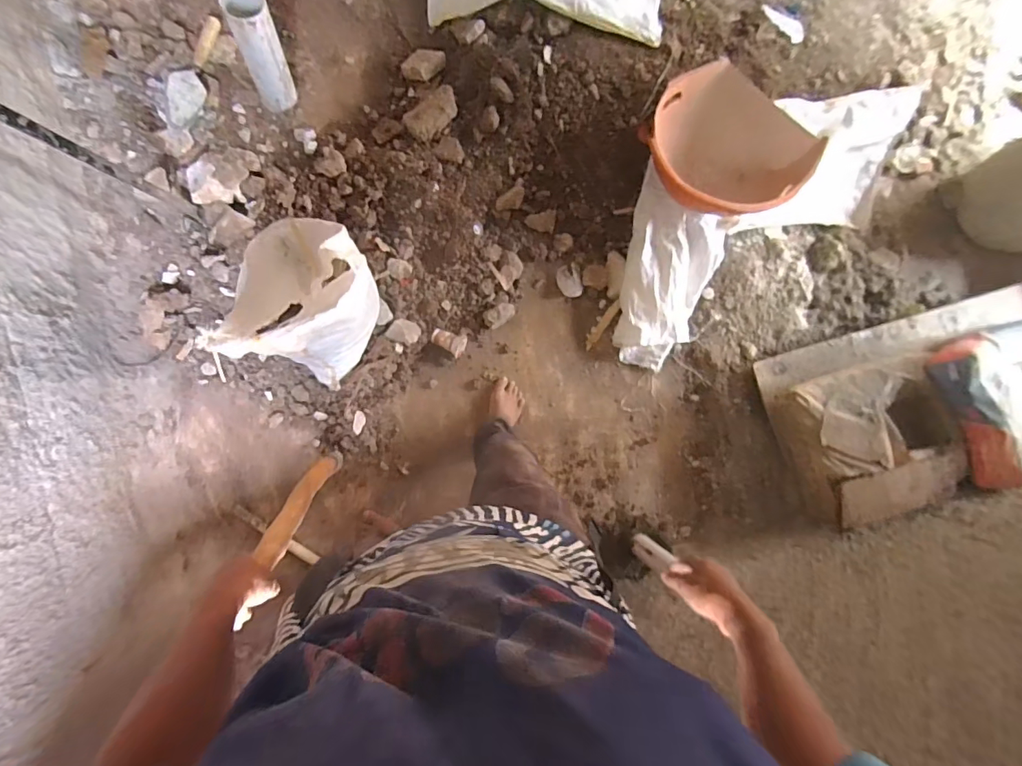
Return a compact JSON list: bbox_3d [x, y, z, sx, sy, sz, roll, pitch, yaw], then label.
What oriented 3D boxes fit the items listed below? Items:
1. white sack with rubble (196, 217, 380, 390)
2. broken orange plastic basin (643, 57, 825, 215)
[{"bbox_3d":[-0.414,-0.170,1.014,0.239,0.553,0.325,-10,89,-8],"label":"white sack with rubble"},{"bbox_3d":[0.535,-0.597,1.246,0.400,0.182,0.375,0,88,-8],"label":"broken orange plastic basin"}]

